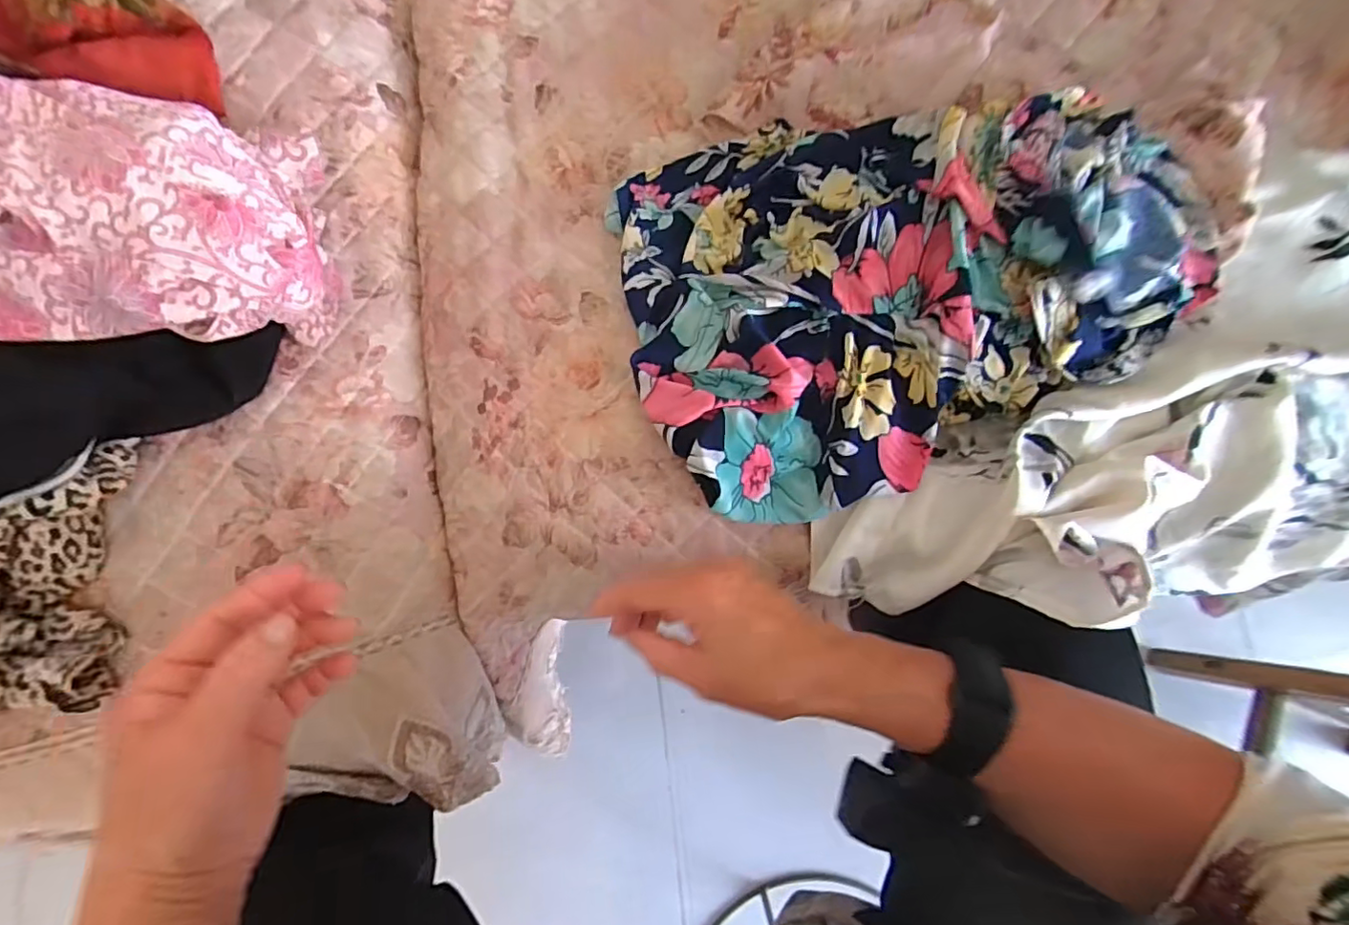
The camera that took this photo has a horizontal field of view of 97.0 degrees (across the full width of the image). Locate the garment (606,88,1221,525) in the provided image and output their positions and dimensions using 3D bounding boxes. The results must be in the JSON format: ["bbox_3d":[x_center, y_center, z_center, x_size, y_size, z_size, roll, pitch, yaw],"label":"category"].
[{"bbox_3d":[0.162,-0.129,0.385,0.383,0.087,0.259,-16,79,-5],"label":"garment"}]

